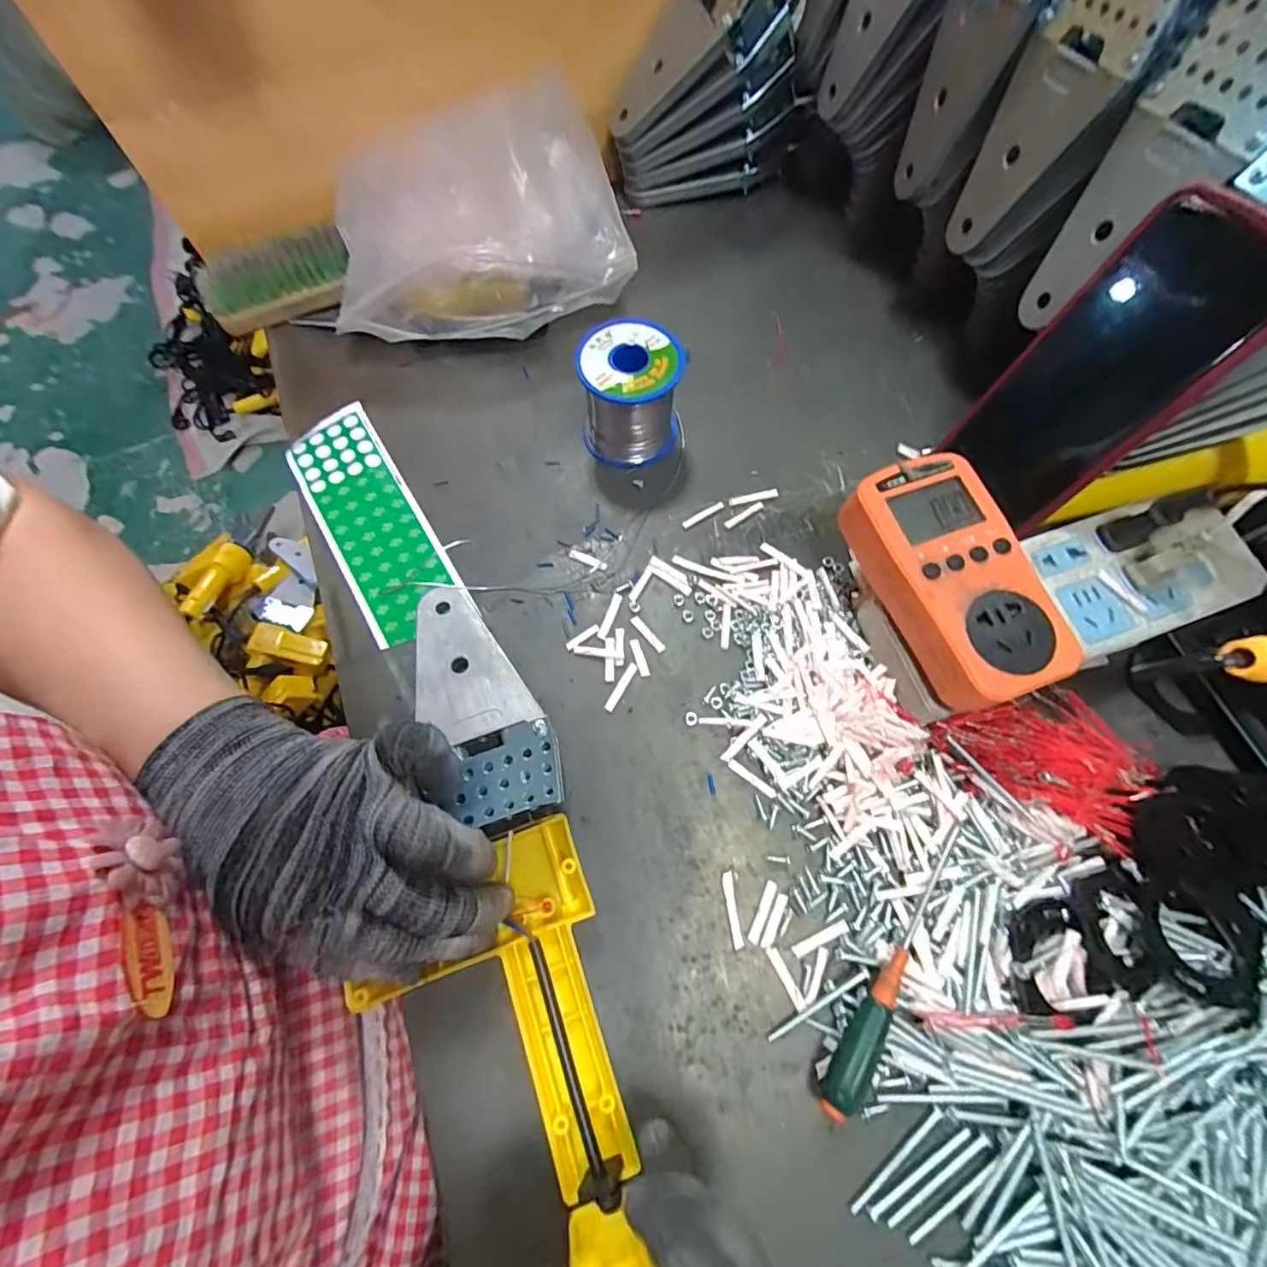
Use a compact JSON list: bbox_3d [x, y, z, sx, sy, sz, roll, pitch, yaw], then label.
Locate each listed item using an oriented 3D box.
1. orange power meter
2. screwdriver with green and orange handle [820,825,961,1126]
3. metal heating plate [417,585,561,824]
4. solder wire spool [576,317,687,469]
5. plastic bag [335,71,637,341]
[{"bbox_3d":[0.163,-0.029,0.280,0.068,0.031,0.125,-20,70,-8],"label":"orange power meter"},{"bbox_3d":[0.127,0.158,0.263,0.017,0.015,0.140,33,72,11],"label":"screwdriver with green and orange handle"},{"bbox_3d":[-0.084,0.034,0.292,0.053,0.007,0.131,-28,69,-9],"label":"metal heating plate"},{"bbox_3d":[-0.002,-0.157,0.364,0.066,0.063,0.067,-3,69,-2],"label":"solder wire spool"},{"bbox_3d":[-0.116,-0.288,0.397,0.202,0.092,0.145,-18,70,-7],"label":"plastic bag"}]

